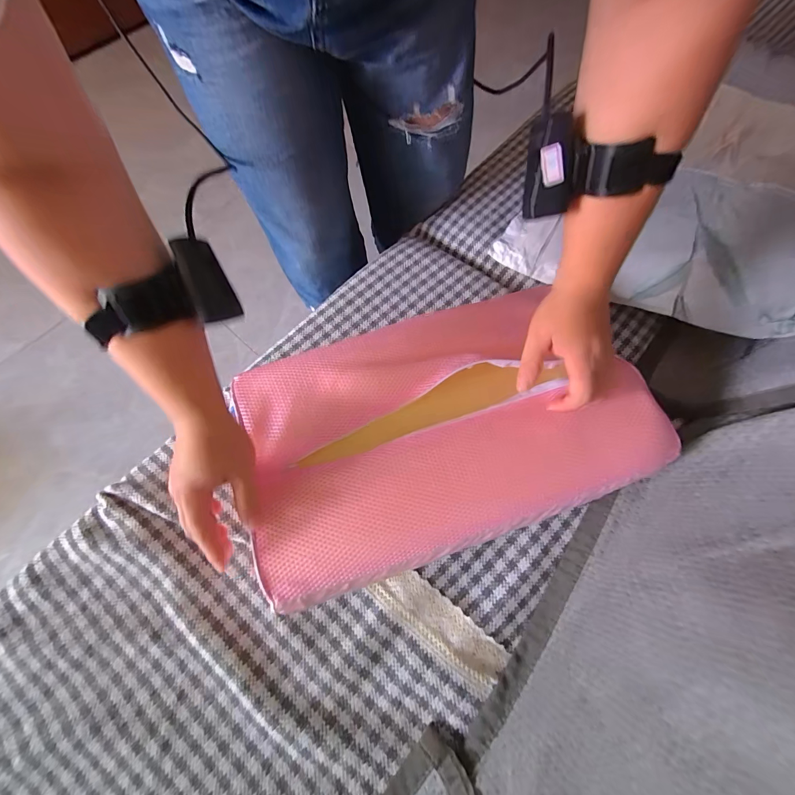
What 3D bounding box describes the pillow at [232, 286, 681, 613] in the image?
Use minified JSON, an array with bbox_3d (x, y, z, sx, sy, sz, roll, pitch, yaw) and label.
[{"bbox_3d":[0.051,0.026,0.405,0.436,0.072,0.278,-20,71,-5],"label":"pillow"}]

